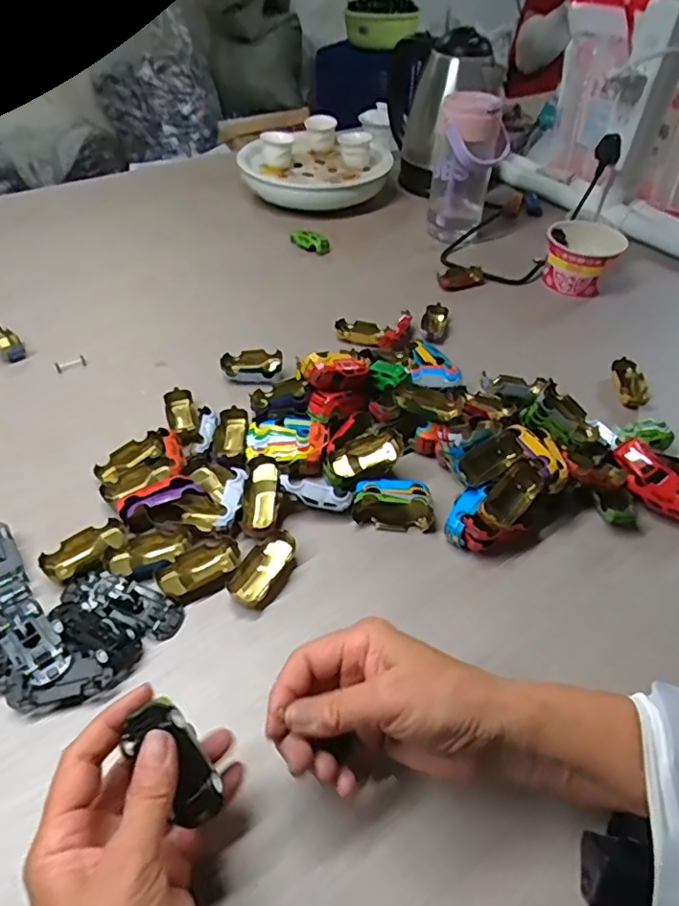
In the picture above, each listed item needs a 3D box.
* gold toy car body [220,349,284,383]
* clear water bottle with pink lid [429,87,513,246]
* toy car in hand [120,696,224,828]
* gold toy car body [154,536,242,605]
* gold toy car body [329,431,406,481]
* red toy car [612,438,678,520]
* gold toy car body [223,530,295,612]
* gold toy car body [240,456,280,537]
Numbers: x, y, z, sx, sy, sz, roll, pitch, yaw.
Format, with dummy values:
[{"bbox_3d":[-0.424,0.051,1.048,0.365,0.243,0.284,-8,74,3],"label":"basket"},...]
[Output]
[{"bbox_3d":[-0.093,-0.092,0.615,0.063,0.023,0.033,4,44,4],"label":"gold toy car body"},{"bbox_3d":[0.178,-0.391,0.804,0.098,0.179,0.070,9,45,8],"label":"clear water bottle with pink lid"},{"bbox_3d":[-0.083,0.154,0.287,0.030,0.019,0.062,-30,96,-28],"label":"toy car in hand"},{"bbox_3d":[-0.106,0.089,0.442,0.064,0.014,0.040,-24,49,-24],"label":"gold toy car body"},{"bbox_3d":[0.022,0.000,0.505,0.066,0.025,0.031,-21,48,-21],"label":"gold toy car body"},{"bbox_3d":[0.270,0.024,0.495,0.030,0.023,0.082,-20,64,-20],"label":"red toy car"},{"bbox_3d":[-0.058,0.089,0.444,0.034,0.018,0.062,20,47,19],"label":"gold toy car body"},{"bbox_3d":[-0.066,0.038,0.482,0.029,0.017,0.068,1,64,0],"label":"gold toy car body"}]

